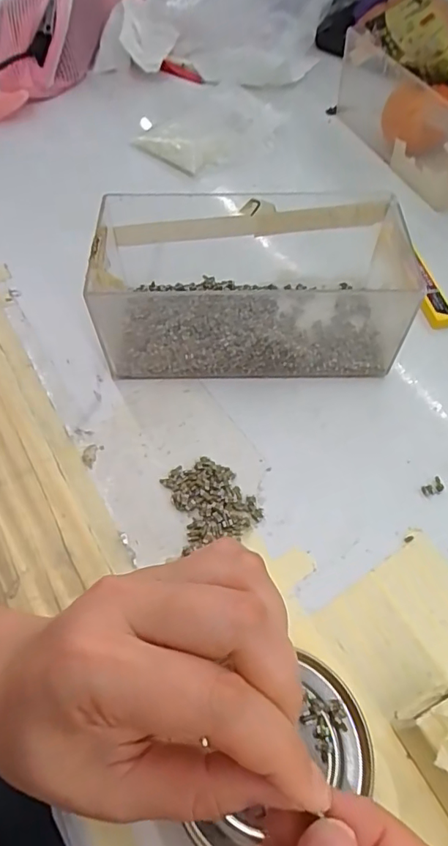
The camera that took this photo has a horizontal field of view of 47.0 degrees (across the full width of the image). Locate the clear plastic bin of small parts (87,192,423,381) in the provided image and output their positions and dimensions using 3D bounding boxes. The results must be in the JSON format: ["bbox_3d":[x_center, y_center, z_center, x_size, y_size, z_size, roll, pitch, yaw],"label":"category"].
[{"bbox_3d":[0.021,-0.090,0.327,0.191,0.065,0.108,0,56,1],"label":"clear plastic bin of small parts"}]

